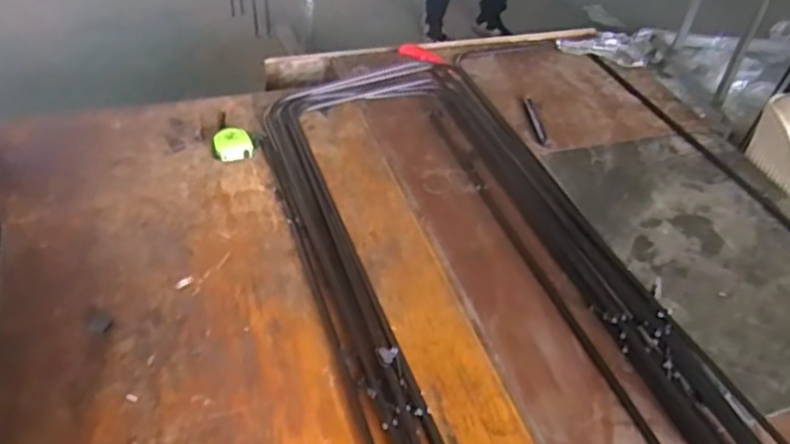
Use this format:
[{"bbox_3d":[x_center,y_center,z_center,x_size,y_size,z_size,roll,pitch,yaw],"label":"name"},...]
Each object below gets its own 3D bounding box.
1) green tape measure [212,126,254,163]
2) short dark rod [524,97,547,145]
[{"bbox_3d":[-0.273,-0.134,1.144,0.063,0.030,0.076,-5,43,-13],"label":"green tape measure"},{"bbox_3d":[0.267,-0.199,1.300,0.021,0.012,0.158,2,42,-6],"label":"short dark rod"}]

